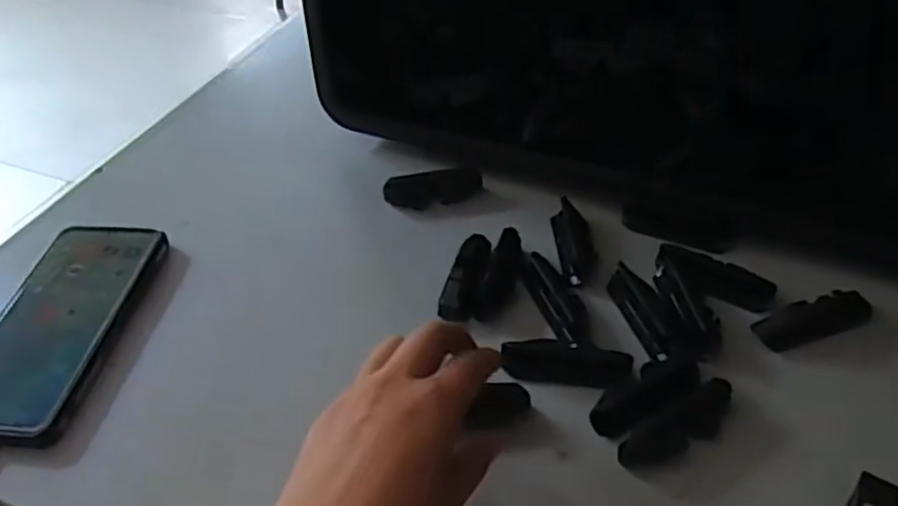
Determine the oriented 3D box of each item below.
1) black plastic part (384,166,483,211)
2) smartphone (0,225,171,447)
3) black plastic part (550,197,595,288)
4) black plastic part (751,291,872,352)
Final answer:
[{"bbox_3d":[-0.011,-0.049,0.525,0.071,0.023,0.015,-4,43,0],"label":"black plastic part"},{"bbox_3d":[-0.249,0.044,0.452,0.085,0.014,0.168,2,44,7],"label":"smartphone"},{"bbox_3d":[0.085,-0.009,0.479,0.024,0.019,0.066,-4,43,0],"label":"black plastic part"},{"bbox_3d":[0.217,0.037,0.417,0.074,0.010,0.021,-14,44,-10],"label":"black plastic part"}]

